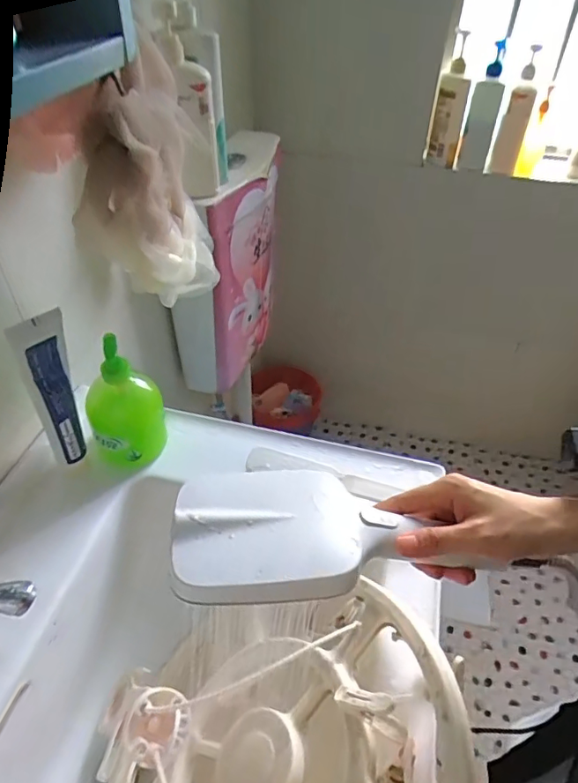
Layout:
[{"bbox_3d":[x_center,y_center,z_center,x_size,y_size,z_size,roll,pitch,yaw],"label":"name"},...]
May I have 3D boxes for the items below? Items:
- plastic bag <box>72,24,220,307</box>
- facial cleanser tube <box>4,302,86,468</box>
[{"bbox_3d":[-0.140,-0.193,0.490,0.123,0.206,0.127,-8,44,-10],"label":"plastic bag"},{"bbox_3d":[-0.231,0.004,0.512,0.049,0.184,0.025,-18,47,-19],"label":"facial cleanser tube"}]

